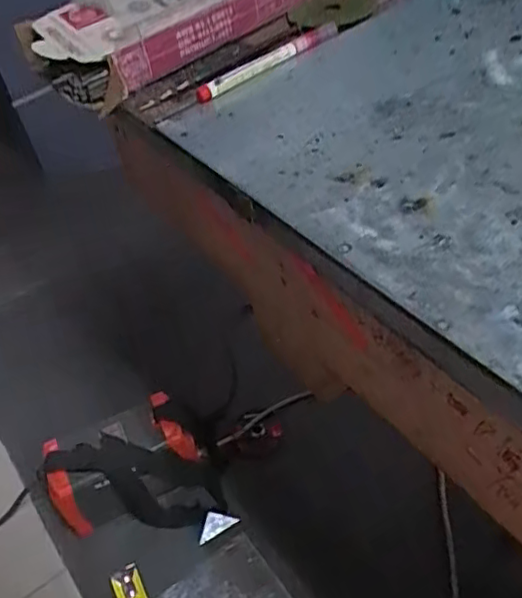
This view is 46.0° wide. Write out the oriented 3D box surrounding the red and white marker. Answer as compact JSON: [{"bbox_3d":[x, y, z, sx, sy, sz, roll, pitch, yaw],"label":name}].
[{"bbox_3d":[0.006,-0.186,0.481,0.133,0.012,0.016,-34,52,-23],"label":"red and white marker"}]

